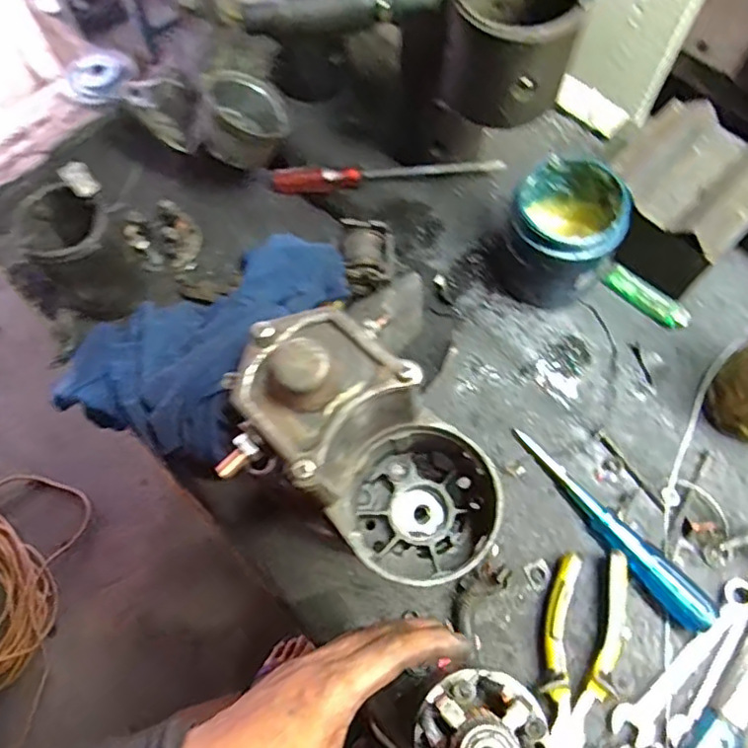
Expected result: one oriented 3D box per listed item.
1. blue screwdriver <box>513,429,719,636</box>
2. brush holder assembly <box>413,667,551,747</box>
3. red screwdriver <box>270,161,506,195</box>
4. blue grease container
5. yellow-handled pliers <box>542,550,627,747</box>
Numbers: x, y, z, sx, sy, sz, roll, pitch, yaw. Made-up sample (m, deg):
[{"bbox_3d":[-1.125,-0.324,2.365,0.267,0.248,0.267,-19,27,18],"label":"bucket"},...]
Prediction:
[{"bbox_3d":[0.182,0.116,0.467,0.026,0.025,0.188,-38,71,-12],"label":"blue screwdriver"},{"bbox_3d":[0.058,0.192,0.313,0.066,0.048,0.065,-1,67,2],"label":"brush holder assembly"},{"bbox_3d":[0.011,-0.202,0.607,0.232,0.021,0.021,-2,67,2],"label":"red screwdriver"},{"bbox_3d":[0.157,-0.120,0.523,0.094,0.106,0.096,-1,67,2],"label":"blue grease container"},{"bbox_3d":[0.147,0.226,0.429,0.053,0.030,0.194,9,68,7],"label":"yellow-handled pliers"}]

